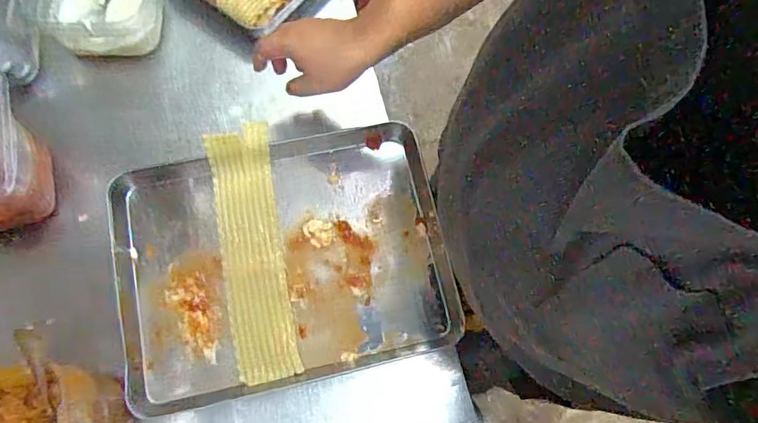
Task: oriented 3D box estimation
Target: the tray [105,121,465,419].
[{"bbox_3d":[-0.120,0.059,0.640,0.406,0.031,0.303,-12,74,-4],"label":"tray"}]

